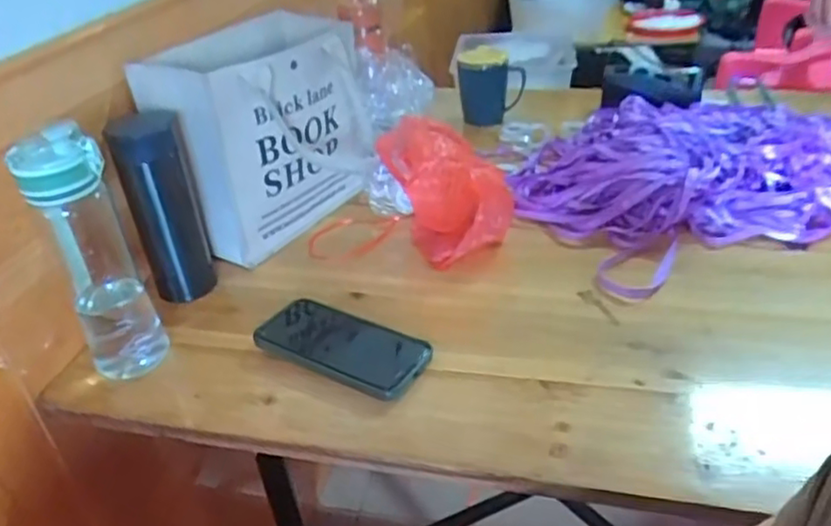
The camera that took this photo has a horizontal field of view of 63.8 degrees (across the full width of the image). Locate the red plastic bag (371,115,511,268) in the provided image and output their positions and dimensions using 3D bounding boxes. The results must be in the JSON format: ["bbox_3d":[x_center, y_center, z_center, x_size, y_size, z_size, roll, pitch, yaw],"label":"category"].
[{"bbox_3d":[0.030,-0.083,0.736,0.090,0.137,0.128,-23,38,-26],"label":"red plastic bag"}]

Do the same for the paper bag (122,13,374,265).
[{"bbox_3d":[-0.160,-0.139,0.781,0.243,0.225,0.120,-30,41,-33],"label":"paper bag"}]

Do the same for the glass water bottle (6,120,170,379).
[{"bbox_3d":[-0.280,-0.004,0.586,0.066,0.229,0.062,-17,35,-17],"label":"glass water bottle"}]

